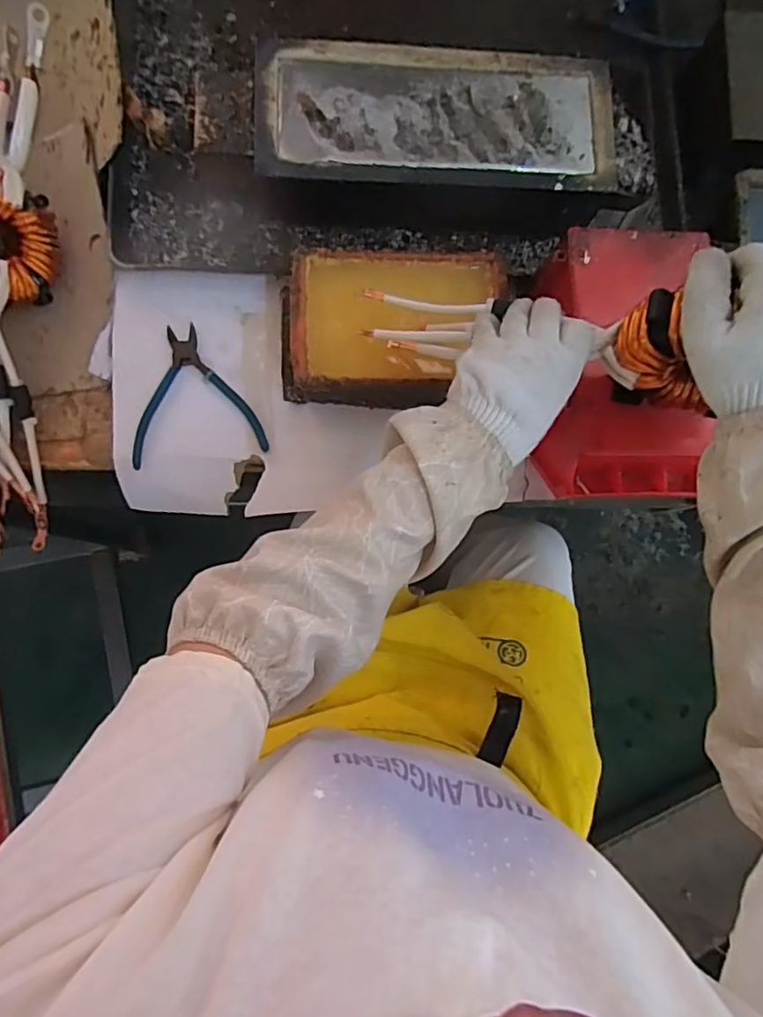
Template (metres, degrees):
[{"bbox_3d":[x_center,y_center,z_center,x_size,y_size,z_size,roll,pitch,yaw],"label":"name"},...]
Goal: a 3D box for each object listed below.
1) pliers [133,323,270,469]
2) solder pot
[{"bbox_3d":[-0.185,-0.115,0.574,0.124,0.007,0.135,-10,83,-6],"label":"pliers"},{"bbox_3d":[0.053,-0.367,0.591,0.338,0.084,0.149,2,82,-5],"label":"solder pot"}]

